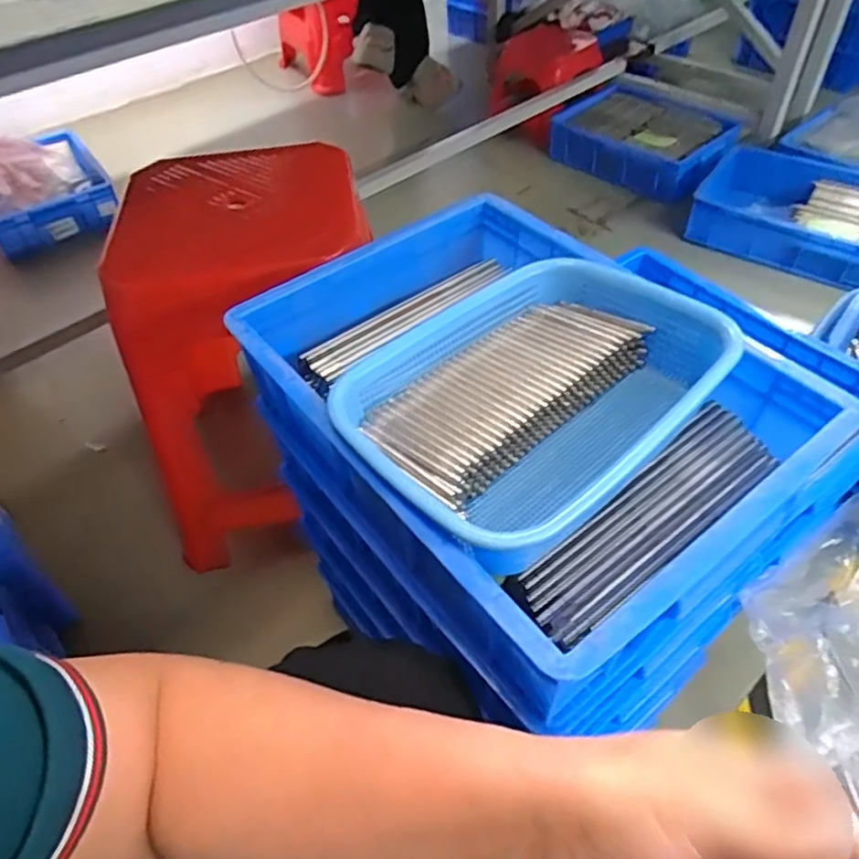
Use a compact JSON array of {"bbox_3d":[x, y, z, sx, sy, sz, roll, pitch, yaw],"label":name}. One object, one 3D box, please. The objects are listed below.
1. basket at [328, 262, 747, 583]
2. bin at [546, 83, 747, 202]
[{"bbox_3d":[0.083,-0.021,0.504,0.296,0.089,0.209,-32,54,-23],"label":"basket"},{"bbox_3d":[0.586,-0.773,1.736,0.434,0.131,0.354,34,59,29],"label":"bin"}]

